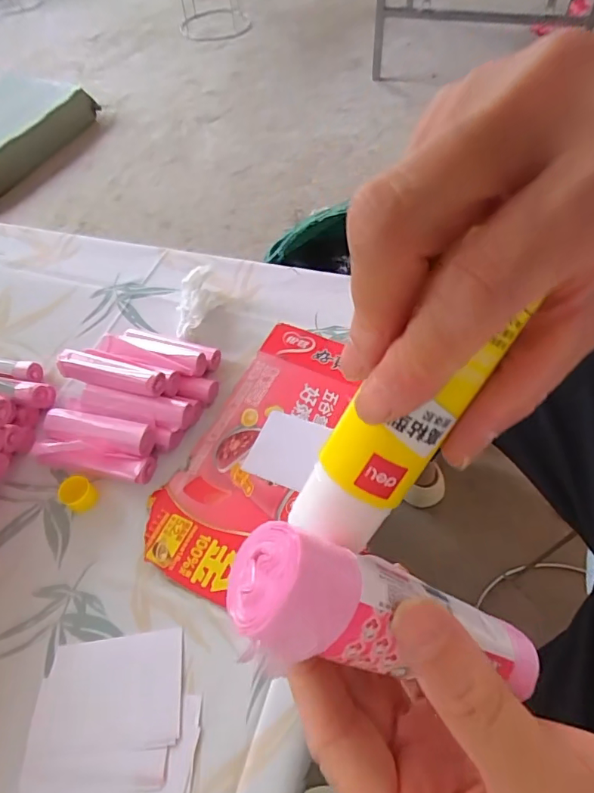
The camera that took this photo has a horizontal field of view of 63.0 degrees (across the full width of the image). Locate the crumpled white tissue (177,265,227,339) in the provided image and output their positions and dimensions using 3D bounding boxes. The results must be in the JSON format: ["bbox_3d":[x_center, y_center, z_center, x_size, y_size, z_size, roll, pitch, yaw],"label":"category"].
[{"bbox_3d":[-0.132,-0.125,0.625,0.057,0.044,0.112,14,58,13],"label":"crumpled white tissue"}]

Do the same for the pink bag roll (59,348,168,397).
[{"bbox_3d":[-0.200,-0.025,0.518,0.117,0.019,0.028,13,58,12],"label":"pink bag roll"}]

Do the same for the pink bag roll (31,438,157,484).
[{"bbox_3d":[-0.212,0.065,0.501,0.125,0.037,0.029,8,57,9],"label":"pink bag roll"}]

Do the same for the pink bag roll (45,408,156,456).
[{"bbox_3d":[-0.211,0.041,0.519,0.121,0.037,0.035,11,57,11],"label":"pink bag roll"}]

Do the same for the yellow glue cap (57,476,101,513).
[{"bbox_3d":[-0.219,0.099,0.487,0.030,0.030,0.030,-2,56,2],"label":"yellow glue cap"}]

